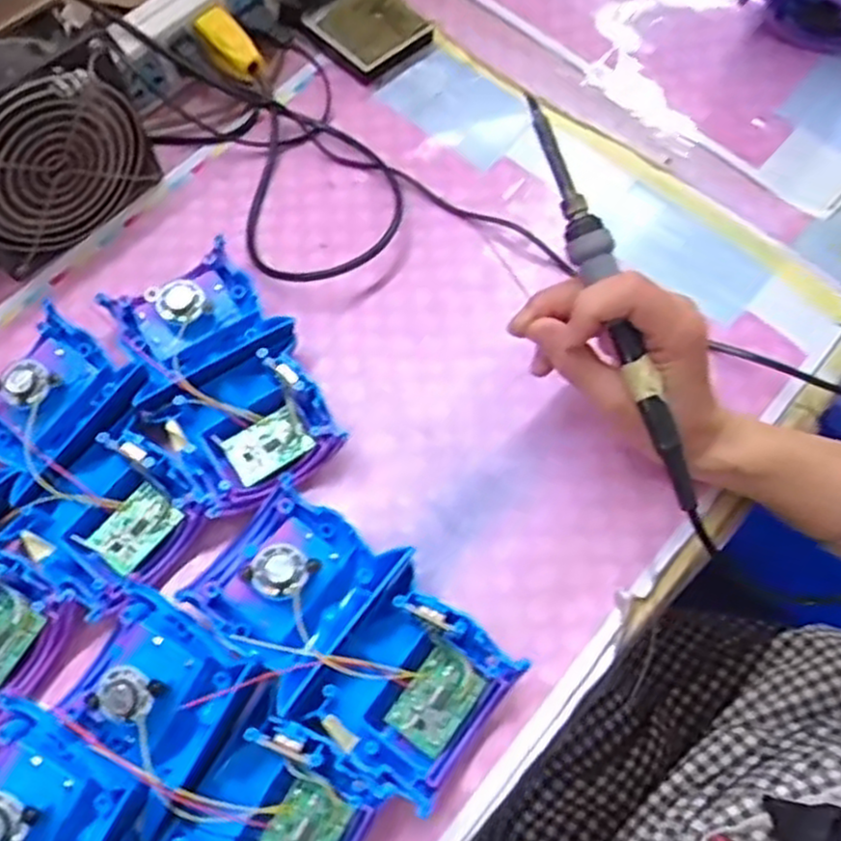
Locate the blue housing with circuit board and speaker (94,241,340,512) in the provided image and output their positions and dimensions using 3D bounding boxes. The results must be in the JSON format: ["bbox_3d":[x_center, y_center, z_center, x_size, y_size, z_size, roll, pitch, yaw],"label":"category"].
[{"bbox_3d":[-0.112,-0.025,0.432,0.085,0.038,0.146,-27,68,-11],"label":"blue housing with circuit board and speaker"}]

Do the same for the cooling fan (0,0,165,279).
[{"bbox_3d":[-0.227,-0.159,0.458,0.047,0.120,0.122,41,72,17],"label":"cooling fan"}]

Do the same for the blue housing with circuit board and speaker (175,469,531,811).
[{"bbox_3d":[-0.036,0.104,0.378,0.158,0.037,0.092,34,70,14],"label":"blue housing with circuit board and speaker"}]

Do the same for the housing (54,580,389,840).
[{"bbox_3d":[-0.097,0.155,0.347,0.151,0.034,0.089,33,70,14],"label":"housing"}]

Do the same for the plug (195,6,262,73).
[{"bbox_3d":[-0.130,-0.259,0.521,0.021,0.016,0.054,-43,90,-18],"label":"plug"}]

